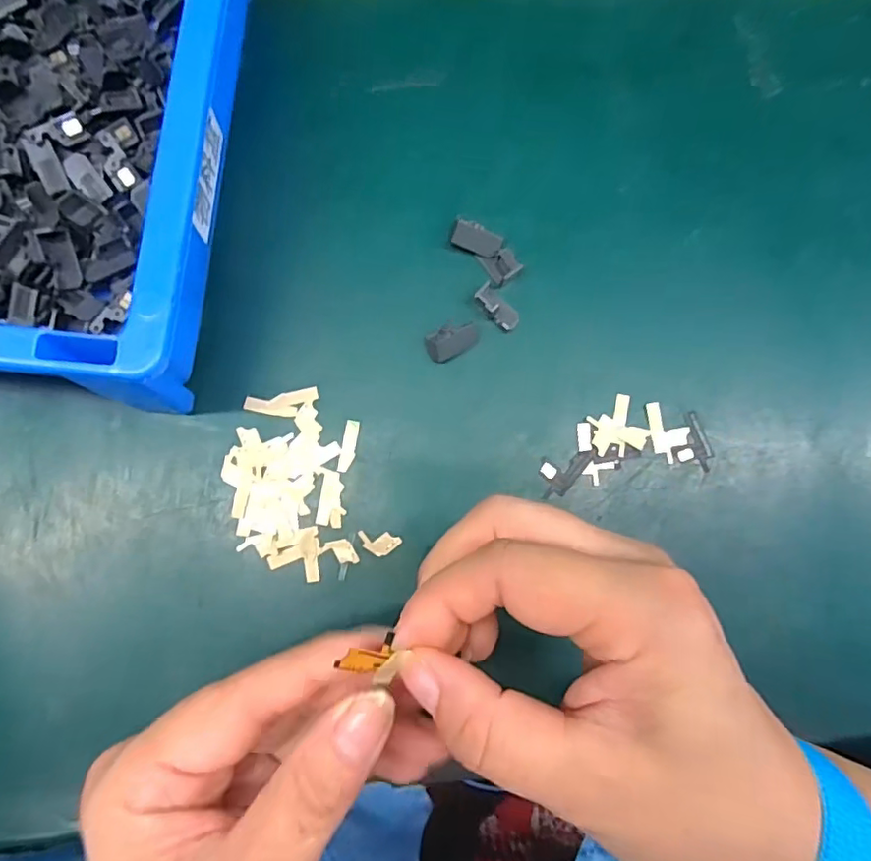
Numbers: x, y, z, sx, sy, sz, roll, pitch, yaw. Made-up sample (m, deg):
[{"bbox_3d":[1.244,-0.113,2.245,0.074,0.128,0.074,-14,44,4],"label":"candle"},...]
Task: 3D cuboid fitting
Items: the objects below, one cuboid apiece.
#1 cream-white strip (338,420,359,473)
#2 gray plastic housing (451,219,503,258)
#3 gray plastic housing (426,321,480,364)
[{"bbox_3d":[-0.036,0.006,0.238,0.006,0.004,0.022,12,84,-3],"label":"cream-white strip"},{"bbox_3d":[0.018,-0.084,0.250,0.021,0.006,0.010,20,84,-2],"label":"gray plastic housing"},{"bbox_3d":[0.007,-0.039,0.244,0.023,0.004,0.014,-30,87,-6],"label":"gray plastic housing"}]

